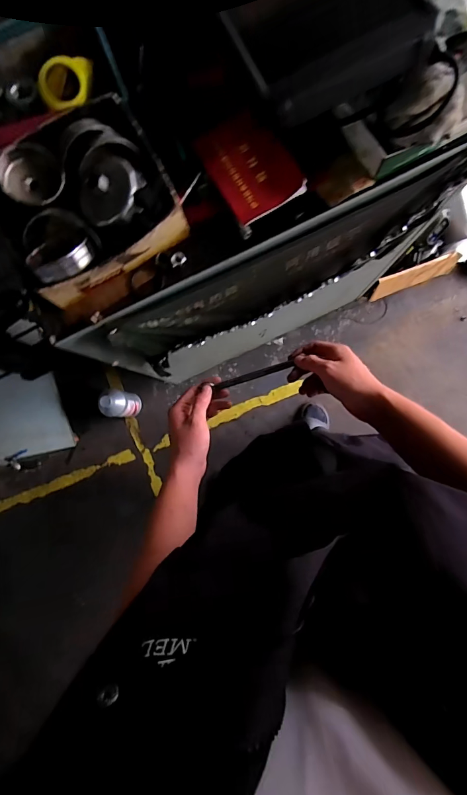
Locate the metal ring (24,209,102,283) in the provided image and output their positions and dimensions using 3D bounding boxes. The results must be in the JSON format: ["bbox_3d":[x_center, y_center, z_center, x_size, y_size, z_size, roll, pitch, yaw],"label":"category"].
[{"bbox_3d":[-0.206,-0.177,0.441,0.079,0.027,0.084,0,87,4],"label":"metal ring"}]

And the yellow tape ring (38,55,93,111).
[{"bbox_3d":[-0.220,-0.409,0.486,0.064,0.018,0.070,5,88,4],"label":"yellow tape ring"}]

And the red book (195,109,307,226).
[{"bbox_3d":[0.020,-0.313,0.501,0.096,0.015,0.145,-28,86,2],"label":"red book"}]

